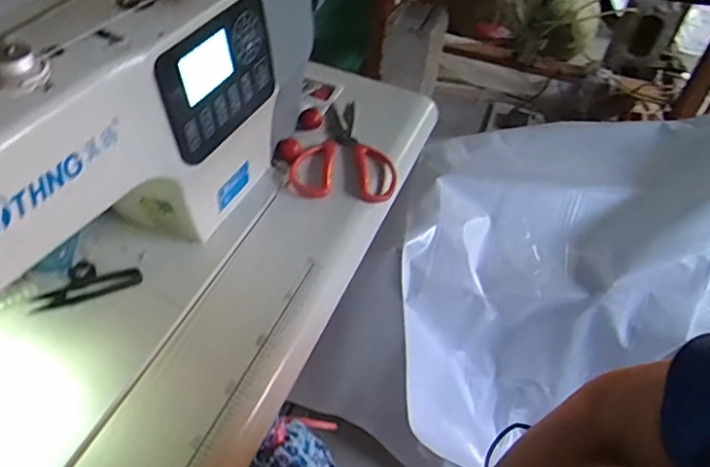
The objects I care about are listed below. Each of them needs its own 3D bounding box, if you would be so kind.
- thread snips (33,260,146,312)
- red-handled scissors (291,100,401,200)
[{"bbox_3d":[-0.256,0.044,0.546,0.096,0.010,0.043,-12,50,-16],"label":"thread snips"},{"bbox_3d":[-0.018,-0.107,0.700,0.120,0.009,0.178,-1,48,-6],"label":"red-handled scissors"}]

